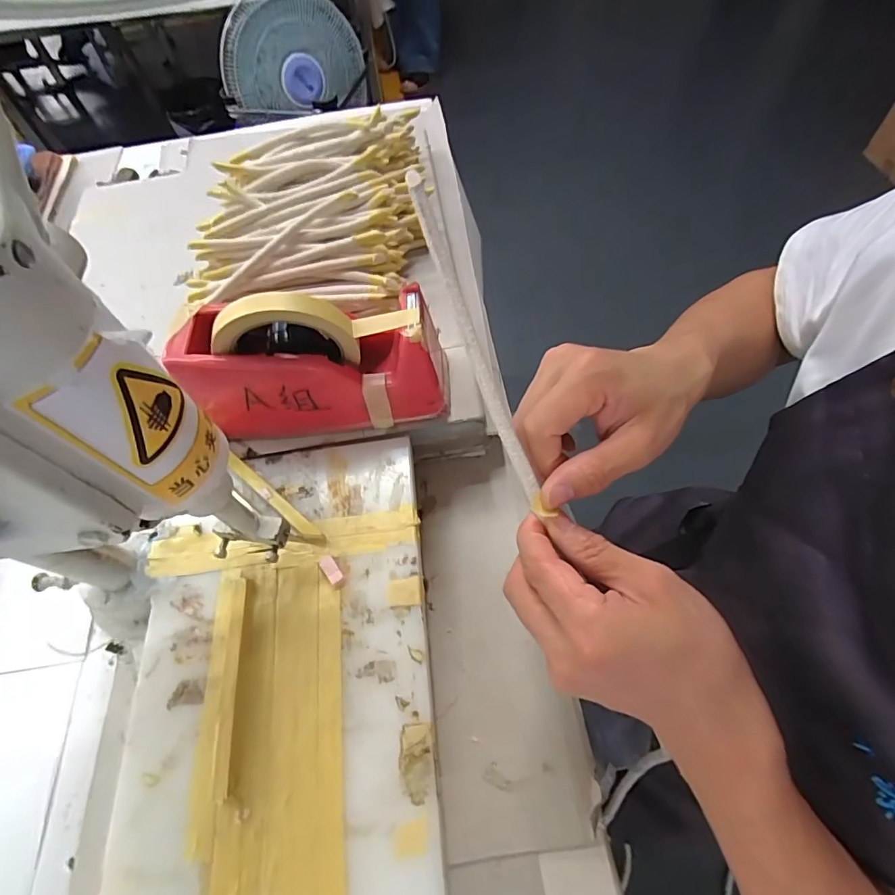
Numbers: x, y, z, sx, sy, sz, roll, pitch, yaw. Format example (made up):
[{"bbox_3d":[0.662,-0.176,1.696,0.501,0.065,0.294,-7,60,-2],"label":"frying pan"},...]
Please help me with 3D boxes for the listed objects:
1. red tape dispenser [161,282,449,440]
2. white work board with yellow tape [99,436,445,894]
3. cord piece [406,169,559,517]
[{"bbox_3d":[-0.100,-0.069,0.375,0.191,0.116,0.063,-3,60,2],"label":"red tape dispenser"},{"bbox_3d":[-0.114,0.132,0.338,0.196,0.012,0.294,-7,60,0],"label":"white work board with yellow tape"},{"bbox_3d":[0.014,-0.055,0.271,0.012,0.014,0.195,-21,92,-8],"label":"cord piece"}]

